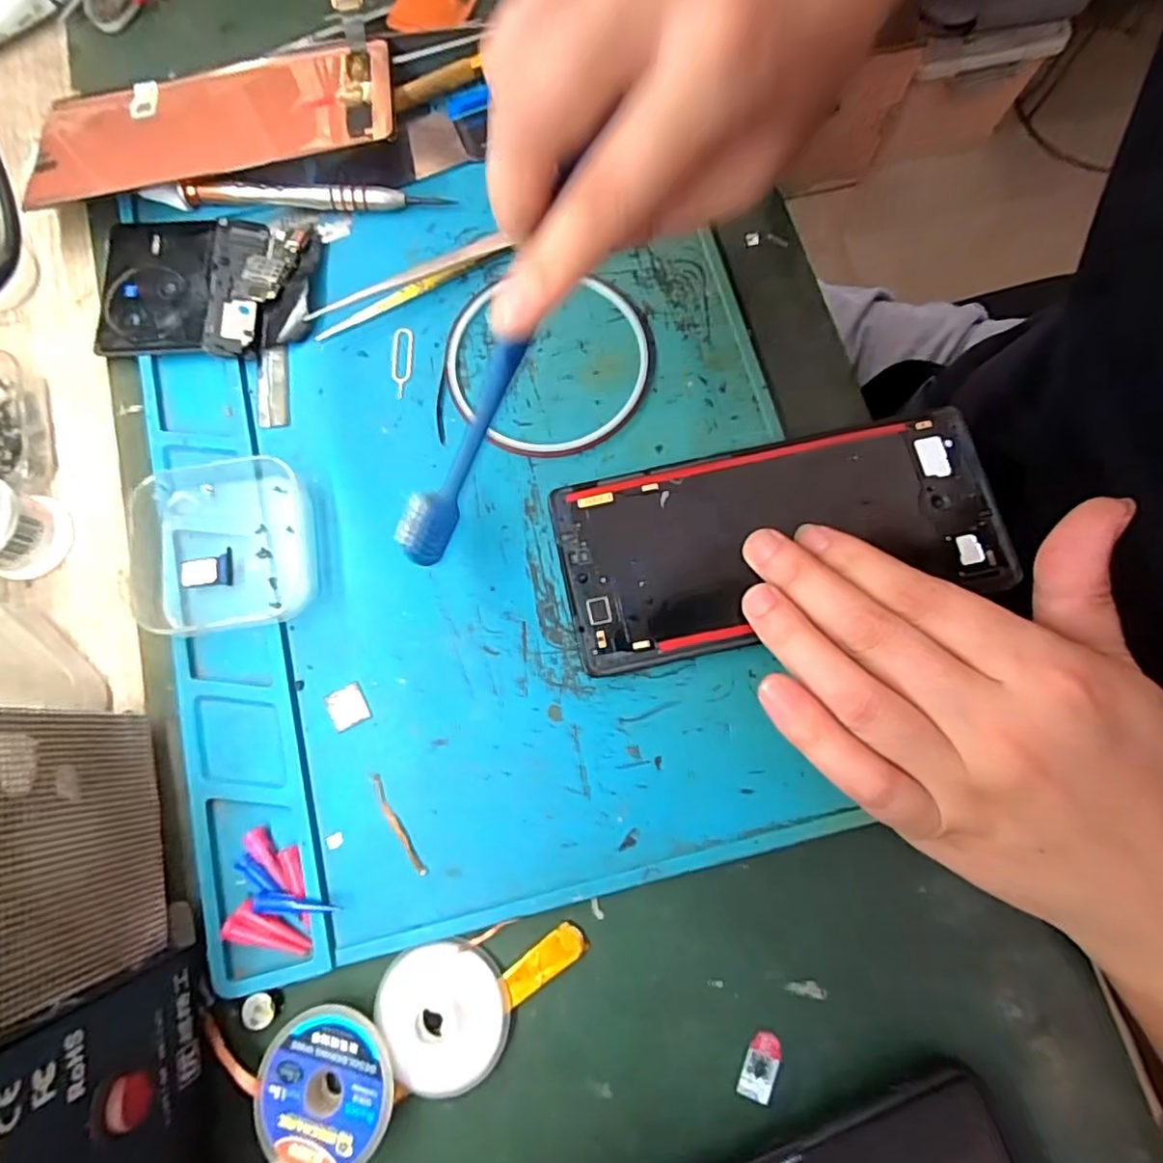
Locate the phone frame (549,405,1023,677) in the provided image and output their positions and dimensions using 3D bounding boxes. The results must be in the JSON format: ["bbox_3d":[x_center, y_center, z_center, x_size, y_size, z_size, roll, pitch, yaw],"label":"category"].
[{"bbox_3d":[0.073,-0.018,0.235,0.161,0.004,0.073,-14,78,-2],"label":"phone frame"}]

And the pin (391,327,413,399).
[{"bbox_3d":[-0.075,-0.092,0.261,0.009,0.004,0.032,0,77,-3],"label":"pin"}]

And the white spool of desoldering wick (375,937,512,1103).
[{"bbox_3d":[-0.045,0.143,0.205,0.039,0.009,0.043,-27,79,-5],"label":"white spool of desoldering wick"}]

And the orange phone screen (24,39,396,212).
[{"bbox_3d":[-0.161,-0.200,0.271,0.157,0.004,0.075,-13,68,0],"label":"orange phone screen"}]

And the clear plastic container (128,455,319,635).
[{"bbox_3d":[-0.139,-0.014,0.238,0.070,0.014,0.068,-9,78,-2],"label":"clear plastic container"}]

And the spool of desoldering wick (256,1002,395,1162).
[{"bbox_3d":[-0.081,0.162,0.198,0.045,0.013,0.045,0,78,0],"label":"spool of desoldering wick"}]

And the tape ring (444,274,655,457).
[{"bbox_3d":[-0.013,-0.089,0.257,0.086,0.004,0.077,-8,78,-1],"label":"tape ring"}]

